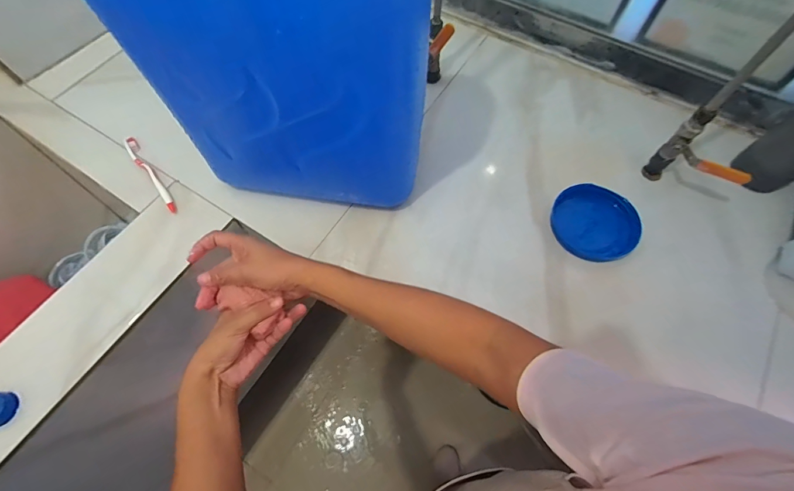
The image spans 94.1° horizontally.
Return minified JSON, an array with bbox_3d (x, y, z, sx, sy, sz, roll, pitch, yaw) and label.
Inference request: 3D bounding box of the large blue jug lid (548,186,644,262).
[{"bbox_3d":[0.299,-0.036,0.561,0.124,0.021,0.111,18,67,8],"label":"large blue jug lid"}]

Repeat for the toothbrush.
[{"bbox_3d":[-0.406,-0.117,0.606,0.019,0.013,0.176,-35,70,-15],"label":"toothbrush"}]

